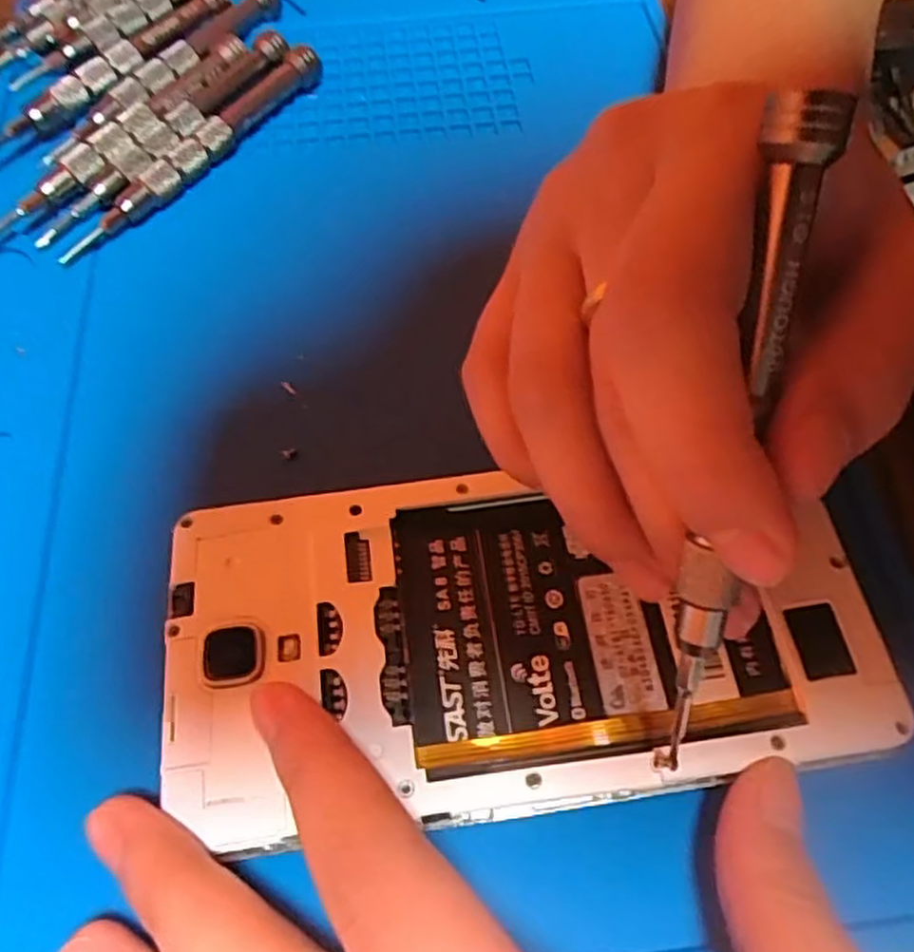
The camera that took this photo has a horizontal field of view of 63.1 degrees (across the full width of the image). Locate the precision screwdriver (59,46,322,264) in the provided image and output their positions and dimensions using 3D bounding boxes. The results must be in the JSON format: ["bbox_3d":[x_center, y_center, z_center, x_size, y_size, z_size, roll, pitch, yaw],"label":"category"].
[{"bbox_3d":[-0.078,-0.098,0.223,0.012,0.009,0.102,30,66,15],"label":"precision screwdriver"}]

